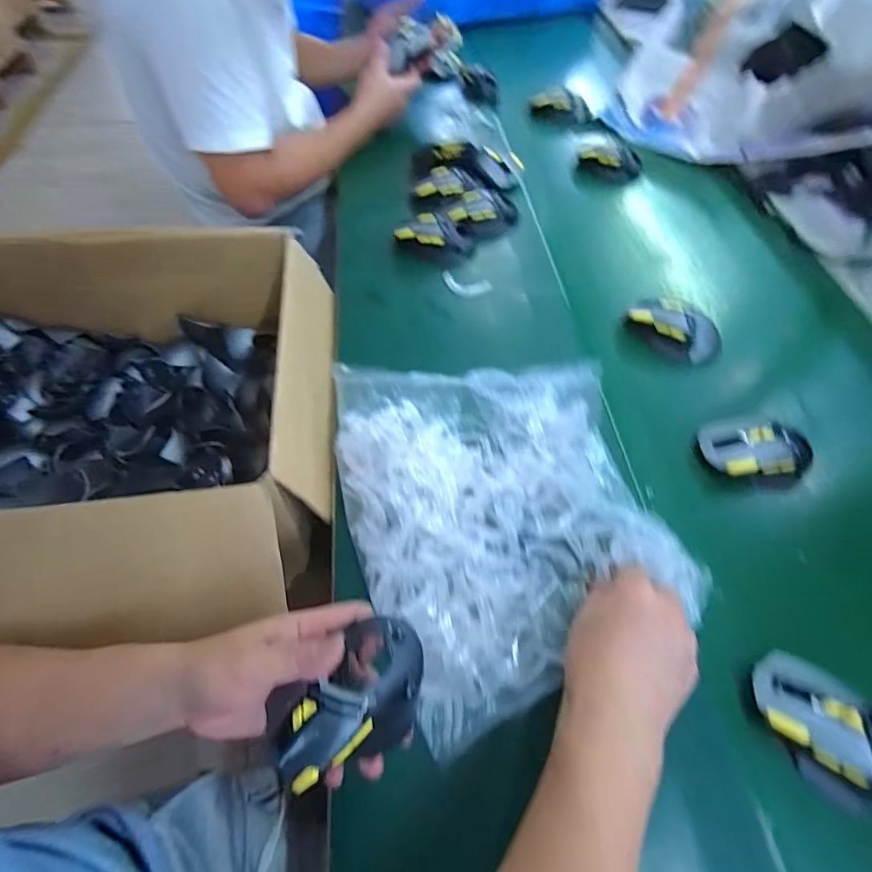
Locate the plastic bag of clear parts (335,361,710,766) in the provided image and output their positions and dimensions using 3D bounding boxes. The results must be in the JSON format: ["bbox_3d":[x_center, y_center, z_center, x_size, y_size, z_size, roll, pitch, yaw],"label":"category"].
[{"bbox_3d":[0.062,0.057,0.454,0.269,0.050,0.319,-17,57,-11],"label":"plastic bag of clear parts"}]

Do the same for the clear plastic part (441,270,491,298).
[{"bbox_3d":[0.040,-0.201,0.664,0.065,0.015,0.040,6,56,5],"label":"clear plastic part"}]

